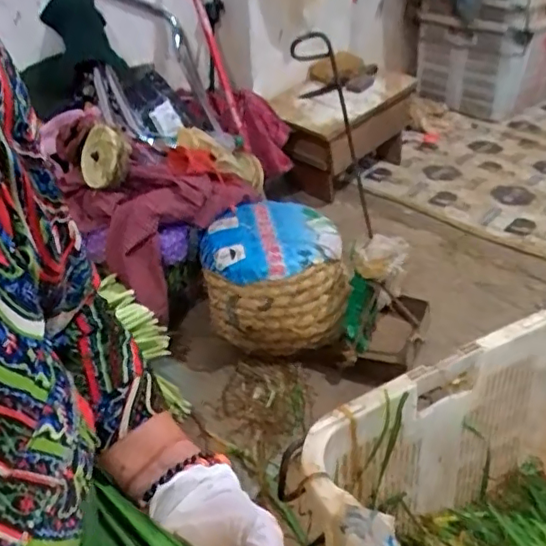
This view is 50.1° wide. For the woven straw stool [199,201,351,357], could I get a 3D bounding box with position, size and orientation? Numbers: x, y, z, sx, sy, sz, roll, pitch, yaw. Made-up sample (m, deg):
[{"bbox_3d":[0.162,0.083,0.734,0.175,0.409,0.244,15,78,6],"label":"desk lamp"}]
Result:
[{"bbox_3d":[0.001,-0.005,1.287,0.298,0.205,0.299,-6,35,-5],"label":"woven straw stool"}]

